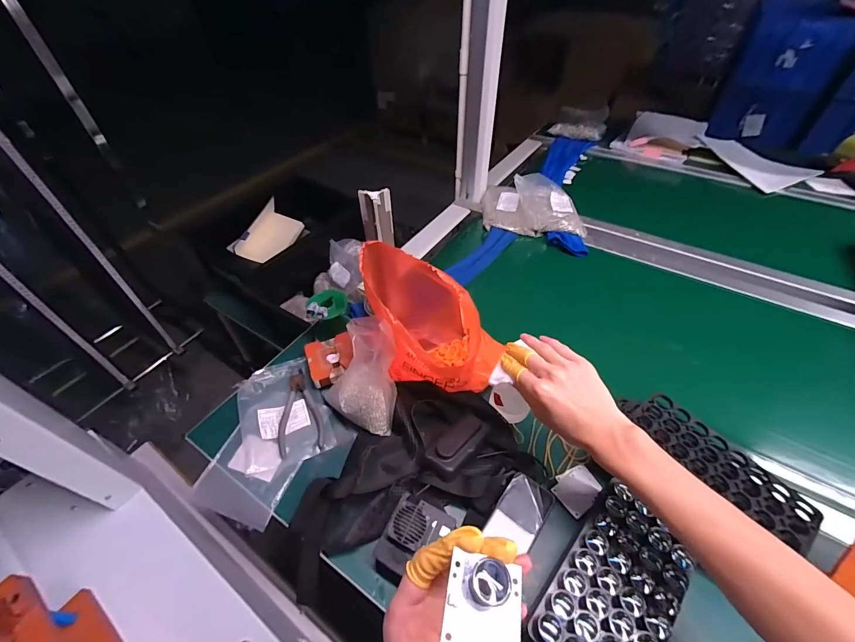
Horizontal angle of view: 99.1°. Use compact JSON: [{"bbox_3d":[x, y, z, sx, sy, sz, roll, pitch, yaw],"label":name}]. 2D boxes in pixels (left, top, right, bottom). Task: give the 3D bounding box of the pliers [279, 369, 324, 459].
[{"bbox_3d":[-0.201,0.136,0.567,0.063,0.008,0.150,-15,48,-12],"label":"pliers"}]

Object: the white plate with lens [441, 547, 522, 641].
[{"bbox_3d":[0.034,0.161,0.209,0.043,0.017,0.043,9,48,9],"label":"white plate with lens"}]

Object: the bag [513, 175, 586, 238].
[{"bbox_3d":[0.302,-0.293,0.902,0.178,0.072,0.136,8,48,8],"label":"bag"}]

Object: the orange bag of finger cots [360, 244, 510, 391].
[{"bbox_3d":[-0.003,0.006,0.543,0.131,0.210,0.219,-19,49,-16],"label":"orange bag of finger cots"}]

